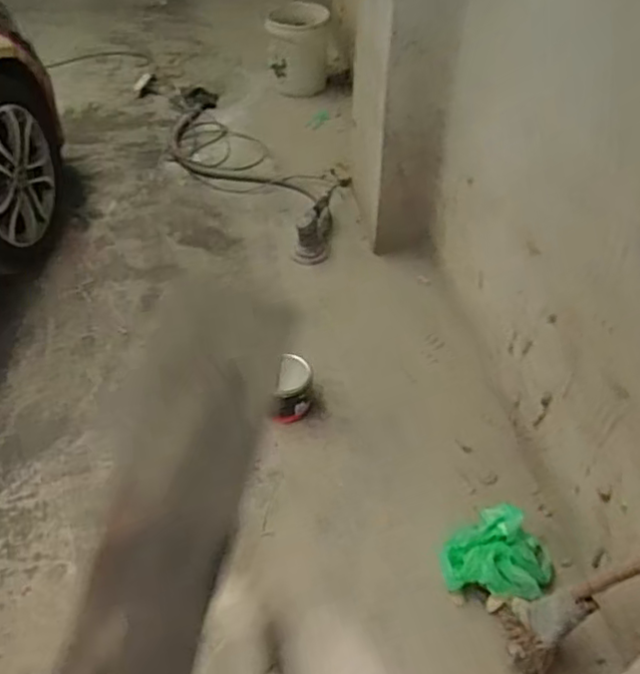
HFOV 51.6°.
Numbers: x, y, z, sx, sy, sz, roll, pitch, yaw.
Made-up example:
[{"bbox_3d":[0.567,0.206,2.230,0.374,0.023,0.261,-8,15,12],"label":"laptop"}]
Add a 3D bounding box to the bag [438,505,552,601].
[{"bbox_3d":[0.413,0.510,1.513,0.224,0.118,0.201,-29,52,-23],"label":"bag"}]

